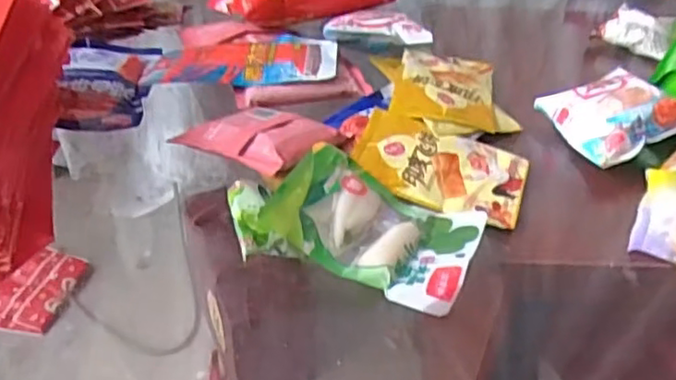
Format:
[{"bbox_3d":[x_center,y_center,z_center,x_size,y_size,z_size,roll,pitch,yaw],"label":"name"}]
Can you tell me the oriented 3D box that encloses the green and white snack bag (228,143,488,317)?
[{"bbox_3d":[0.016,0.022,0.493,0.182,0.047,0.129,10,40,9],"label":"green and white snack bag"}]

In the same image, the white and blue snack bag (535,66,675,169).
[{"bbox_3d":[0.271,-0.075,0.620,0.112,0.048,0.113,-12,42,-16],"label":"white and blue snack bag"}]

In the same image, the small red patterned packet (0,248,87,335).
[{"bbox_3d":[-0.483,0.159,1.021,0.105,0.015,0.151,16,52,-1],"label":"small red patterned packet"}]

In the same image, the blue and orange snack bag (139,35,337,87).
[{"bbox_3d":[-0.100,-0.140,0.678,0.193,0.027,0.109,-2,40,-4],"label":"blue and orange snack bag"}]

